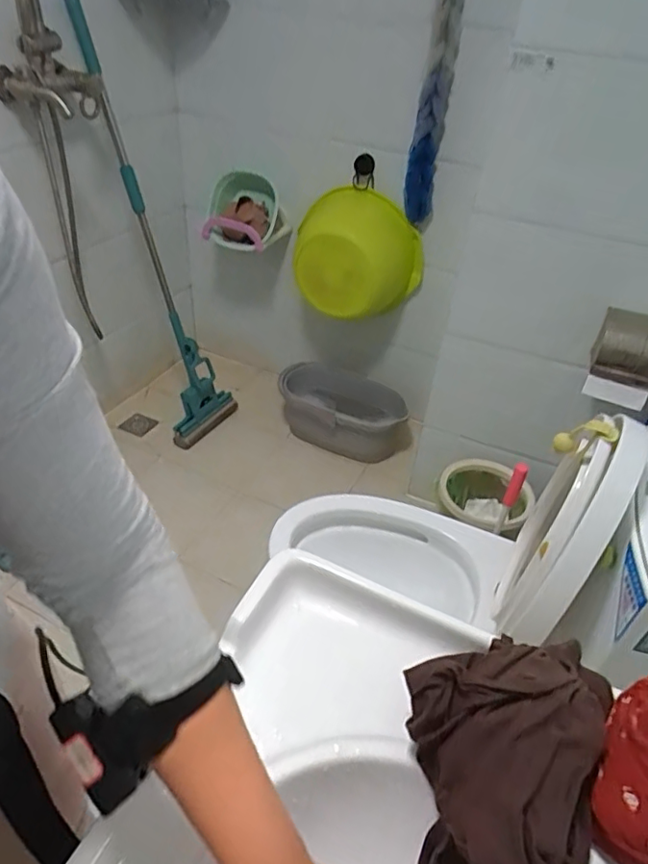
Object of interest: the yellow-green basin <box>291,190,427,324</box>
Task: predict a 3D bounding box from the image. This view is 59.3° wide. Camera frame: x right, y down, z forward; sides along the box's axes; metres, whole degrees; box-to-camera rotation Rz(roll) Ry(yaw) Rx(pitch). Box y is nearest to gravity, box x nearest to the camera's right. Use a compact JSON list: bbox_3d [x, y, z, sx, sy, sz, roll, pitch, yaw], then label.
[{"bbox_3d":[0.069,-0.509,1.674,0.401,0.321,0.202,21,42,18],"label":"yellow-green basin"}]

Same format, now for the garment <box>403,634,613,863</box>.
[{"bbox_3d":[0.138,0.278,0.448,0.166,0.146,0.217,12,40,9],"label":"garment"}]

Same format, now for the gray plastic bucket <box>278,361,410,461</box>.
[{"bbox_3d":[0.045,-0.063,1.892,0.467,0.186,0.230,21,42,19],"label":"gray plastic bucket"}]

